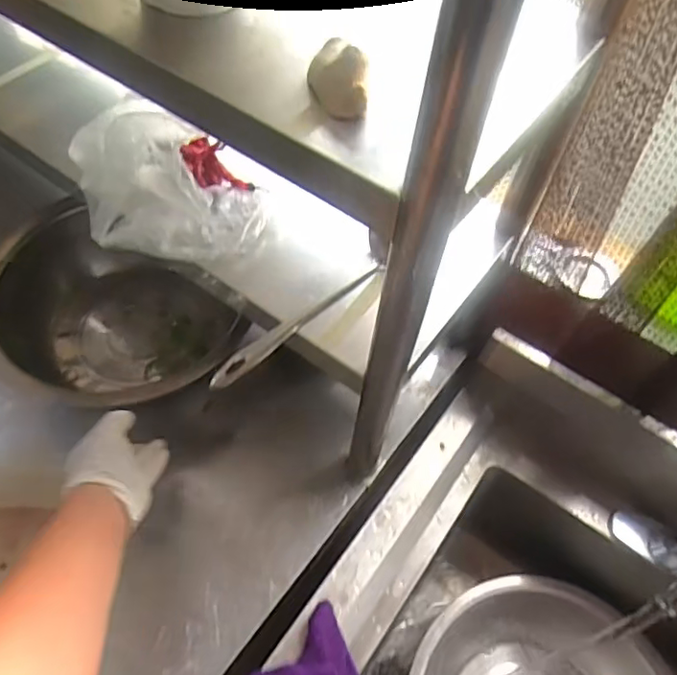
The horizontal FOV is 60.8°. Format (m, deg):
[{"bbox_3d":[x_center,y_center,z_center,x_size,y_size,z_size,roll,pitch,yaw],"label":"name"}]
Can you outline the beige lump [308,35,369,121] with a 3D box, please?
[{"bbox_3d":[-0.001,-0.176,0.390,0.037,0.031,0.051,-1,56,-3],"label":"beige lump"}]

